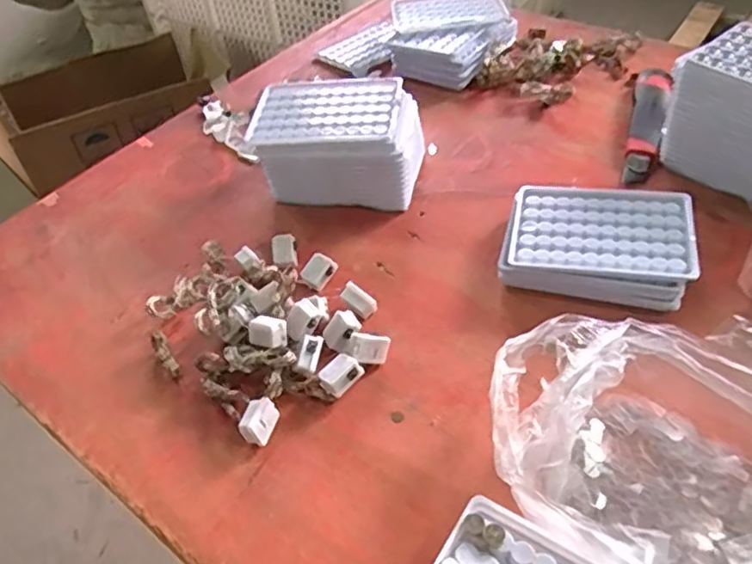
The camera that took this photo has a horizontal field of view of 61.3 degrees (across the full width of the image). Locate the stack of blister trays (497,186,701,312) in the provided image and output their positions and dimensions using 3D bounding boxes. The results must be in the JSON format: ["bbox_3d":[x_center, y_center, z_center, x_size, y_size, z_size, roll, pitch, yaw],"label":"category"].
[{"bbox_3d":[0.171,-0.030,0.493,0.134,0.033,0.097,9,47,15],"label":"stack of blister trays"}]

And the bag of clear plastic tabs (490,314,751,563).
[{"bbox_3d":[0.166,0.101,0.349,0.200,0.058,0.154,7,47,14],"label":"bag of clear plastic tabs"}]

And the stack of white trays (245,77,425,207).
[{"bbox_3d":[-0.034,-0.127,0.583,0.147,0.075,0.098,4,46,11],"label":"stack of white trays"}]

